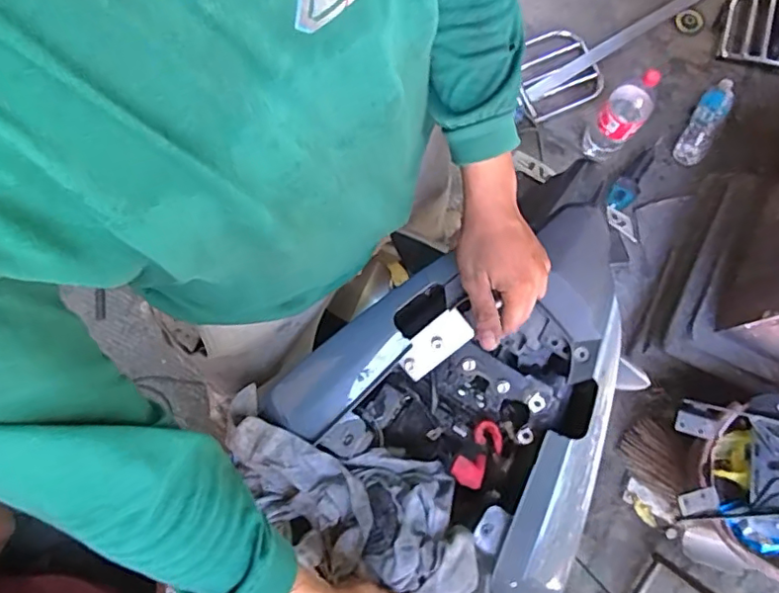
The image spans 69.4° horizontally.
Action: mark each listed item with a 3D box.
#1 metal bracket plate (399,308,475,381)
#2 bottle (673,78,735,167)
[{"bbox_3d":[0.048,0.053,0.610,0.086,0.007,0.043,-39,105,10],"label":"metal bracket plate"},{"bbox_3d":[0.876,-0.485,1.550,0.083,0.064,0.267,28,81,5],"label":"bottle"}]

